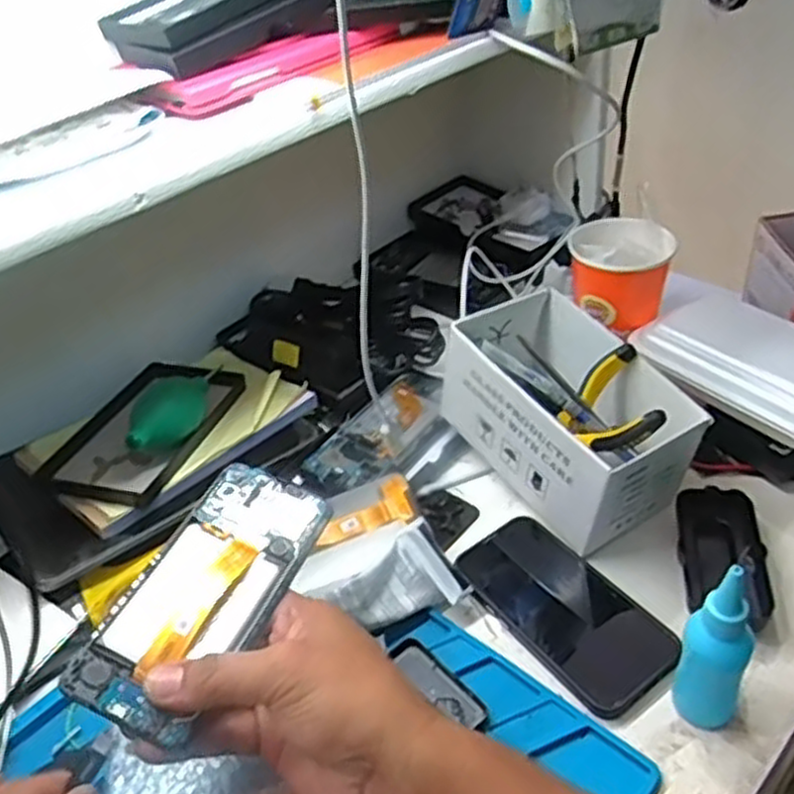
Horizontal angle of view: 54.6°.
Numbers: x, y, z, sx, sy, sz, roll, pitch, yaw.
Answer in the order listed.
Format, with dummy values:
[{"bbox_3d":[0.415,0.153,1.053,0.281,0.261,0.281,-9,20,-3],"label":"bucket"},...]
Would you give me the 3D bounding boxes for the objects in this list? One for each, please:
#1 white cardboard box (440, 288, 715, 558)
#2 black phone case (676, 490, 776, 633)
[{"bbox_3d":[0.128,0.014,0.586,0.105,0.101,0.181,-25,45,-21],"label":"white cardboard box"},{"bbox_3d":[0.220,0.109,0.523,0.054,0.022,0.110,4,42,11],"label":"black phone case"}]

